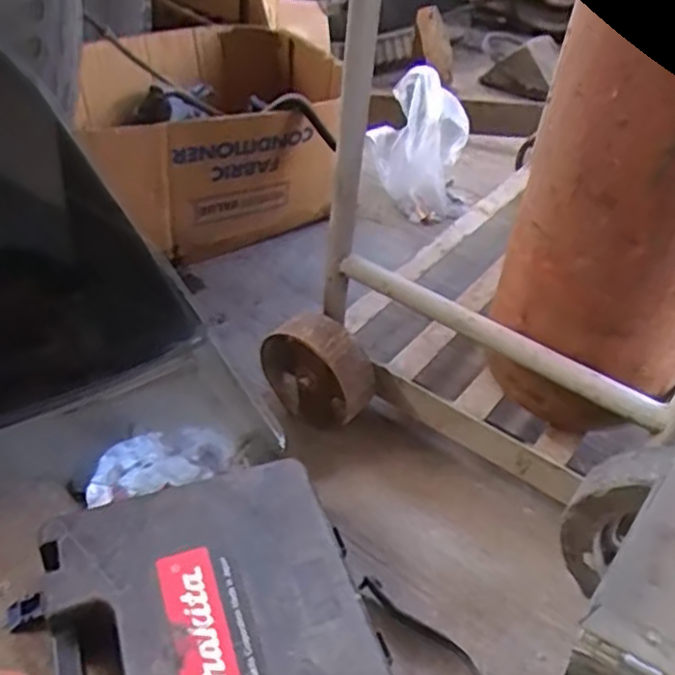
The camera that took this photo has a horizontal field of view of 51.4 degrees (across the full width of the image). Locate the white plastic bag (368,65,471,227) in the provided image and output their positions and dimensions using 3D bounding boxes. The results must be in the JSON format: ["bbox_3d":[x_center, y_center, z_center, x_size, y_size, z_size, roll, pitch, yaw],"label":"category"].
[{"bbox_3d":[0.141,-0.324,1.169,0.157,0.206,0.135,12,44,8],"label":"white plastic bag"}]

